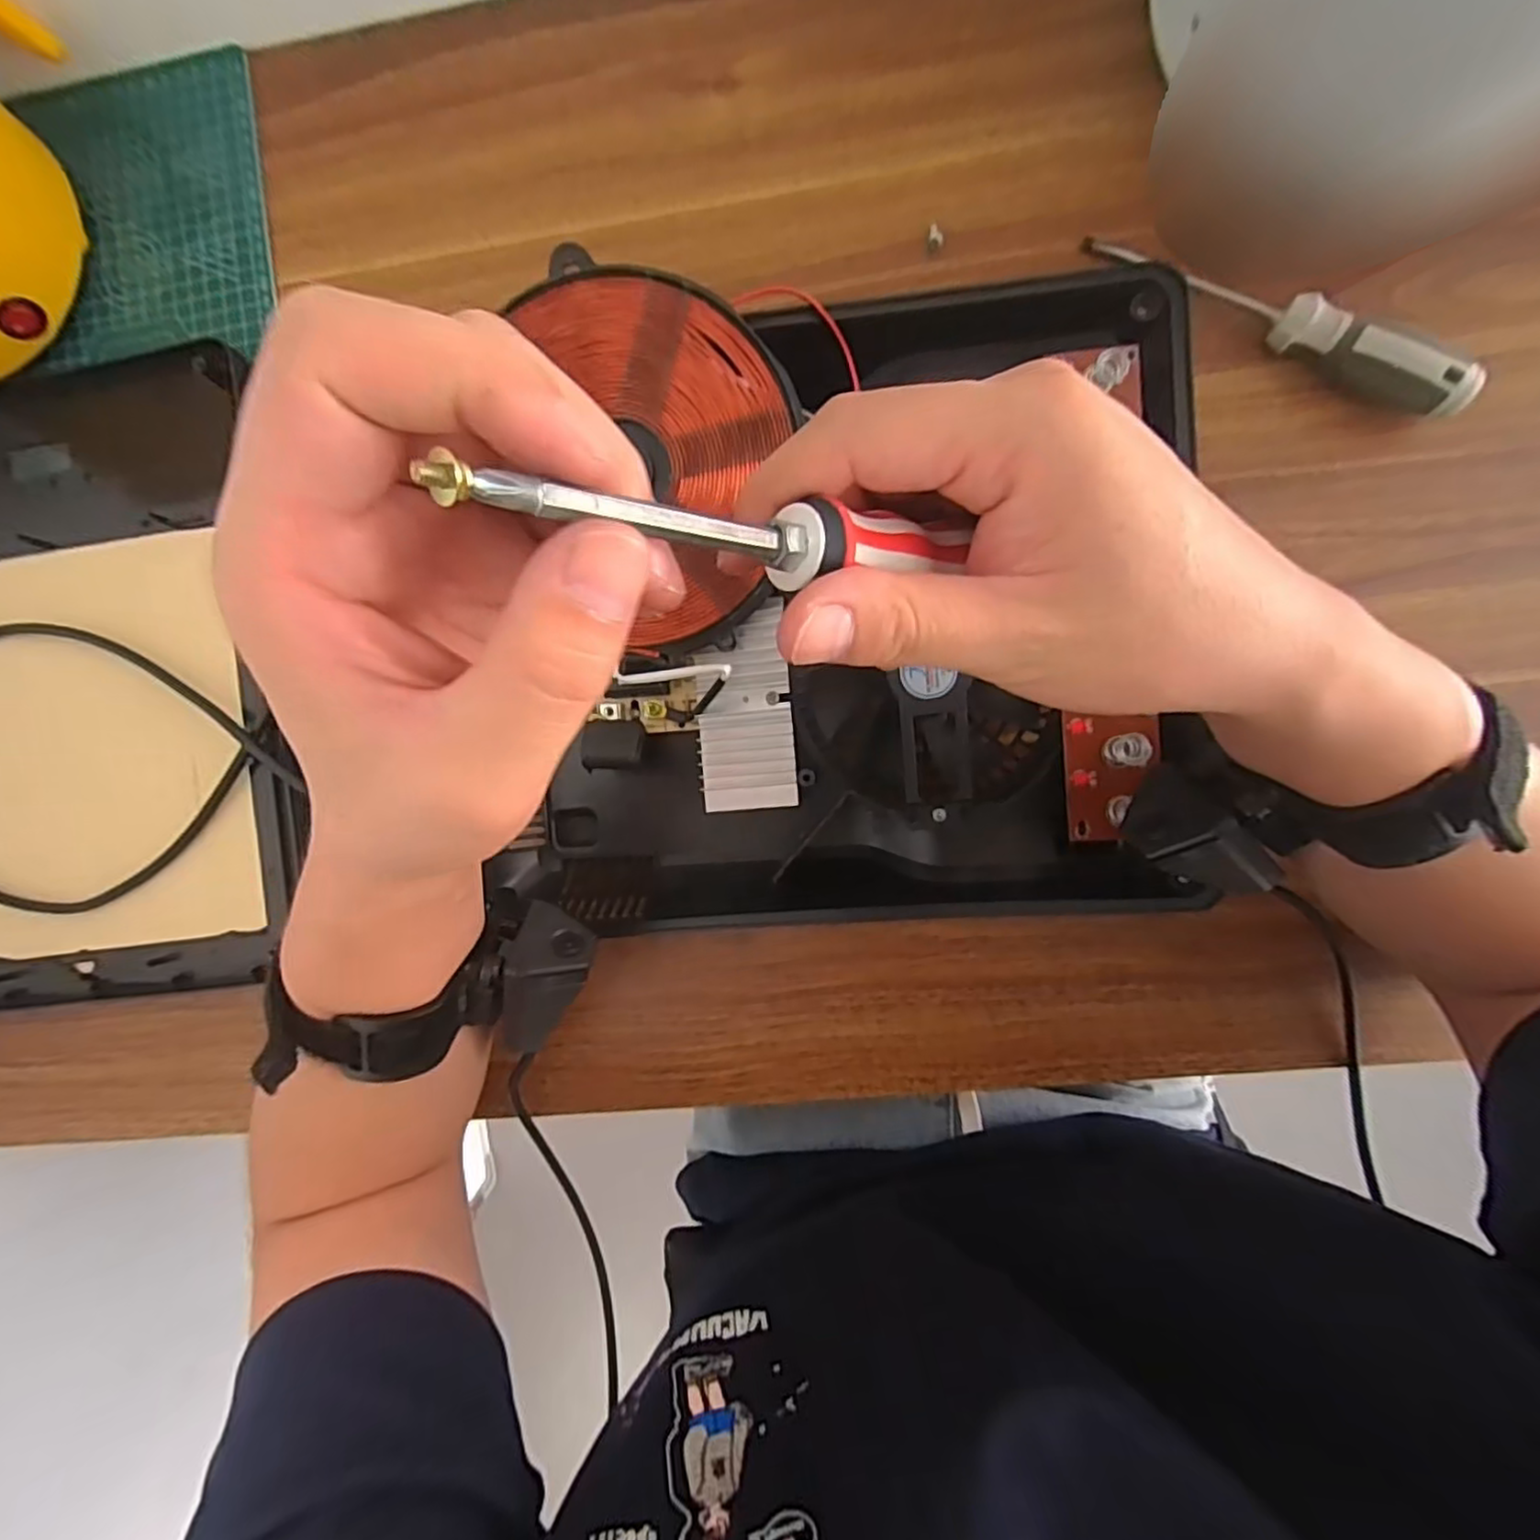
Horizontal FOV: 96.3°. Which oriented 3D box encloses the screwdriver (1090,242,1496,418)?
[{"bbox_3d":[0.234,-0.212,0.319,0.178,0.029,0.021,34,93,4],"label":"screwdriver"}]

